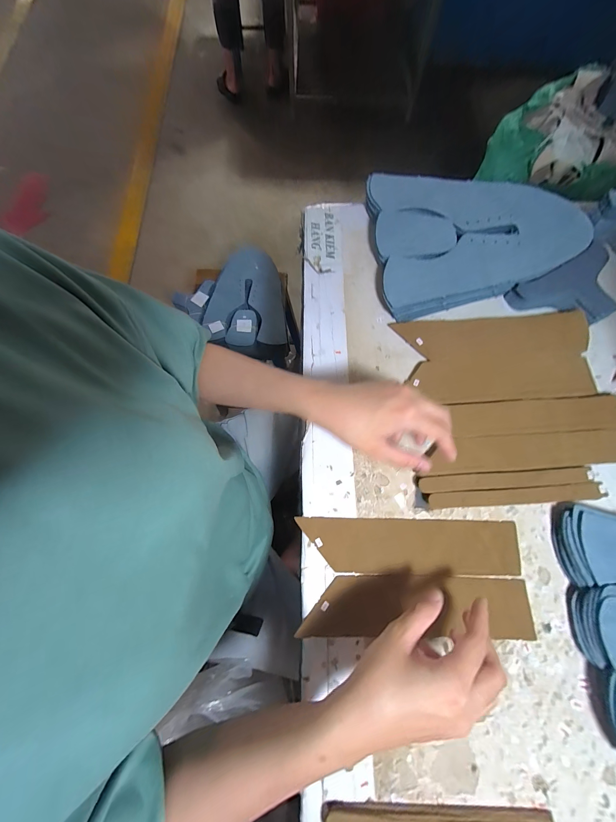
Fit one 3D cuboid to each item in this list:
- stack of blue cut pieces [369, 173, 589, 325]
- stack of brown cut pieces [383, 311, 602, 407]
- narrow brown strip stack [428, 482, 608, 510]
[{"bbox_3d":[0.235,-0.235,0.400,0.280,0.026,0.207,-4,77,-1],"label":"stack of blue cut pieces"},{"bbox_3d":[0.241,-0.069,0.365,0.230,0.016,0.118,-5,77,-1],"label":"stack of brown cut pieces"},{"bbox_3d":[0.229,0.095,0.320,0.189,0.012,0.018,-4,77,-1],"label":"narrow brown strip stack"}]

